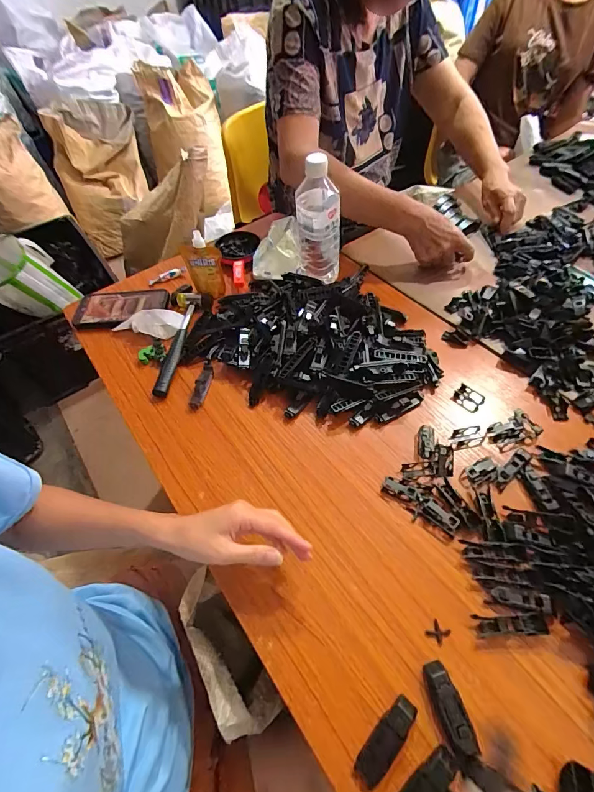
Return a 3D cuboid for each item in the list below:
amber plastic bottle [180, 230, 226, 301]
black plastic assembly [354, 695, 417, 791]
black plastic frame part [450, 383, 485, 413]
[{"bbox_3d":[-0.163,-0.231,0.652,0.067,0.115,0.036,4,47,7],"label":"amber plastic bottle"},{"bbox_3d":[0.075,0.292,0.316,0.021,0.012,0.071,35,64,26],"label":"black plastic assembly"},{"bbox_3d":[0.239,0.003,0.521,0.038,0.006,0.034,35,64,25],"label":"black plastic frame part"}]

